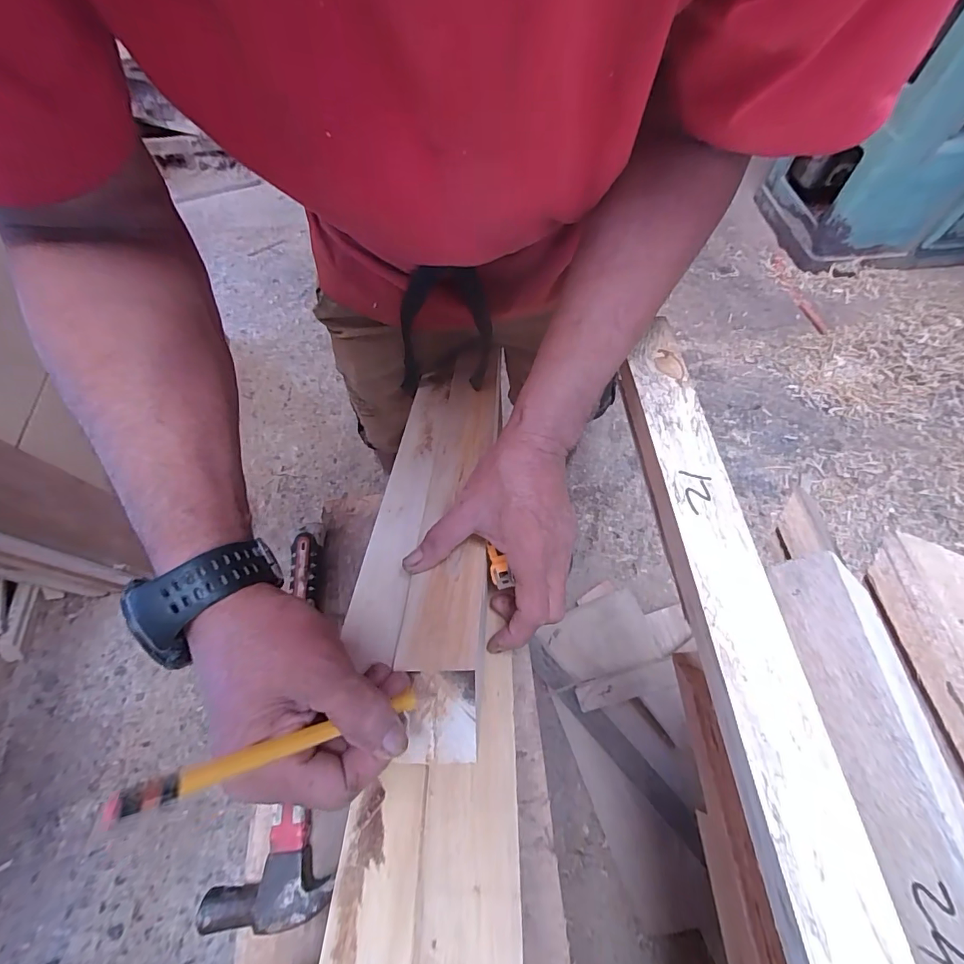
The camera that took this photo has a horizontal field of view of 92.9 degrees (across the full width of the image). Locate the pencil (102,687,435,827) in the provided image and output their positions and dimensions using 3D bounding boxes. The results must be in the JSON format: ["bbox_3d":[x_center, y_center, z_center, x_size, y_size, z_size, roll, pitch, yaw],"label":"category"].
[{"bbox_3d":[-0.084,0.125,0.225,0.008,0.160,0.010,-40,62,27],"label":"pencil"}]

